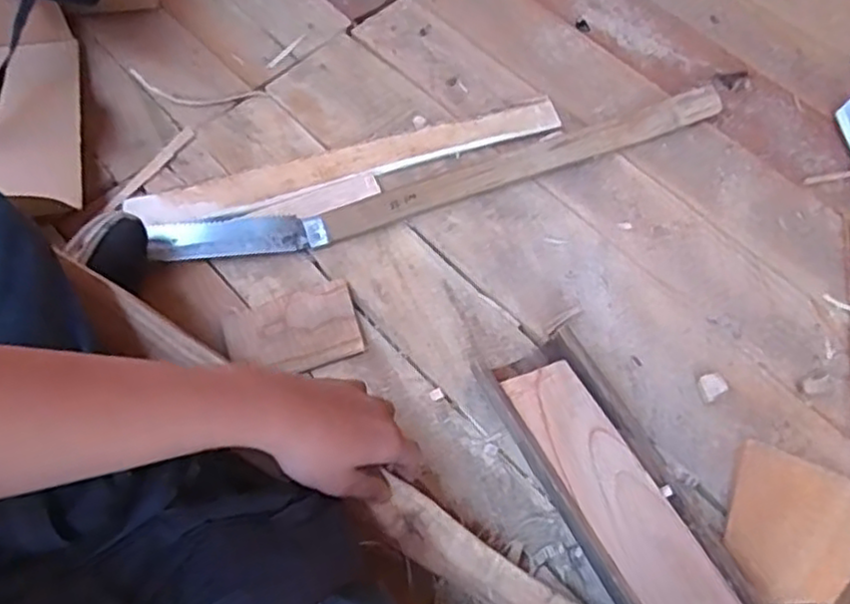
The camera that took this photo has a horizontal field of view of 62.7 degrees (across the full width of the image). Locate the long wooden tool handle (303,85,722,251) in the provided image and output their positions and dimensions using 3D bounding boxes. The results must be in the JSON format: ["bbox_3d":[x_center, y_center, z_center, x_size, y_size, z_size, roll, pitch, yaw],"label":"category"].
[{"bbox_3d":[0.090,-0.137,0.691,0.427,0.024,0.035,-19,66,-8],"label":"long wooden tool handle"}]

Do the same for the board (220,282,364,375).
[{"bbox_3d":[-0.119,0.028,0.626,0.115,0.013,0.073,-16,65,-6],"label":"board"}]

